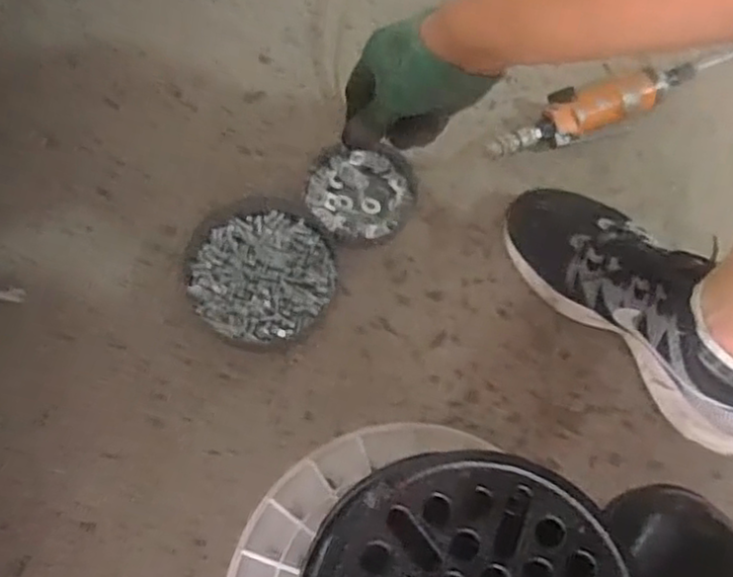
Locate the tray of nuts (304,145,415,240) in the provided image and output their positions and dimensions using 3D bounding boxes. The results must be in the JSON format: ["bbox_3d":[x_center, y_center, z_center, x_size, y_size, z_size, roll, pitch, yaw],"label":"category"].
[{"bbox_3d":[-0.004,-0.091,0.669,0.102,0.015,0.097,-4,72,-4],"label":"tray of nuts"}]

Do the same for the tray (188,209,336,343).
[{"bbox_3d":[-0.096,-0.011,0.640,0.127,0.022,0.123,-19,74,-9],"label":"tray"}]

